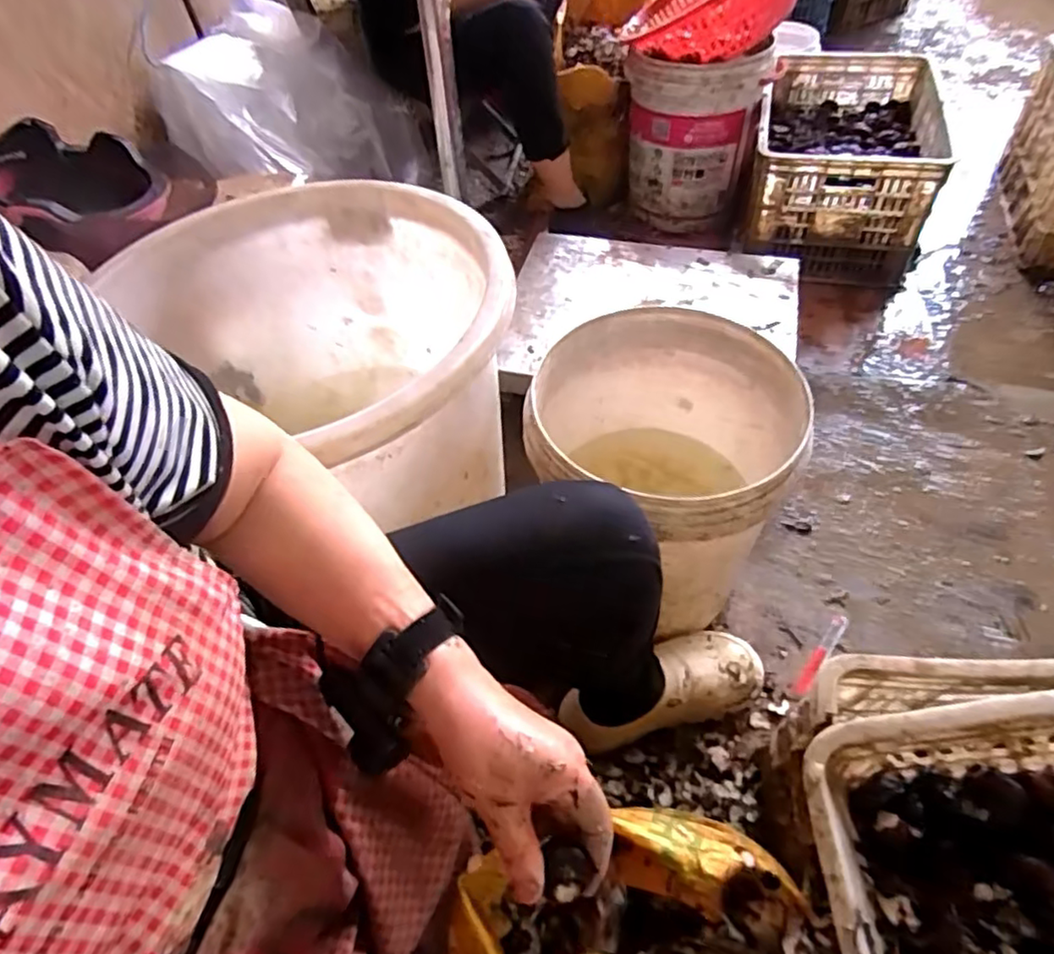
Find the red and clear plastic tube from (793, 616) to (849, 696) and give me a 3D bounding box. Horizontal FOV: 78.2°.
[{"bbox_3d":[0.406,0.244,0.895,0.019,0.014,0.147,32,61,26],"label":"red and clear plastic tube"}]

